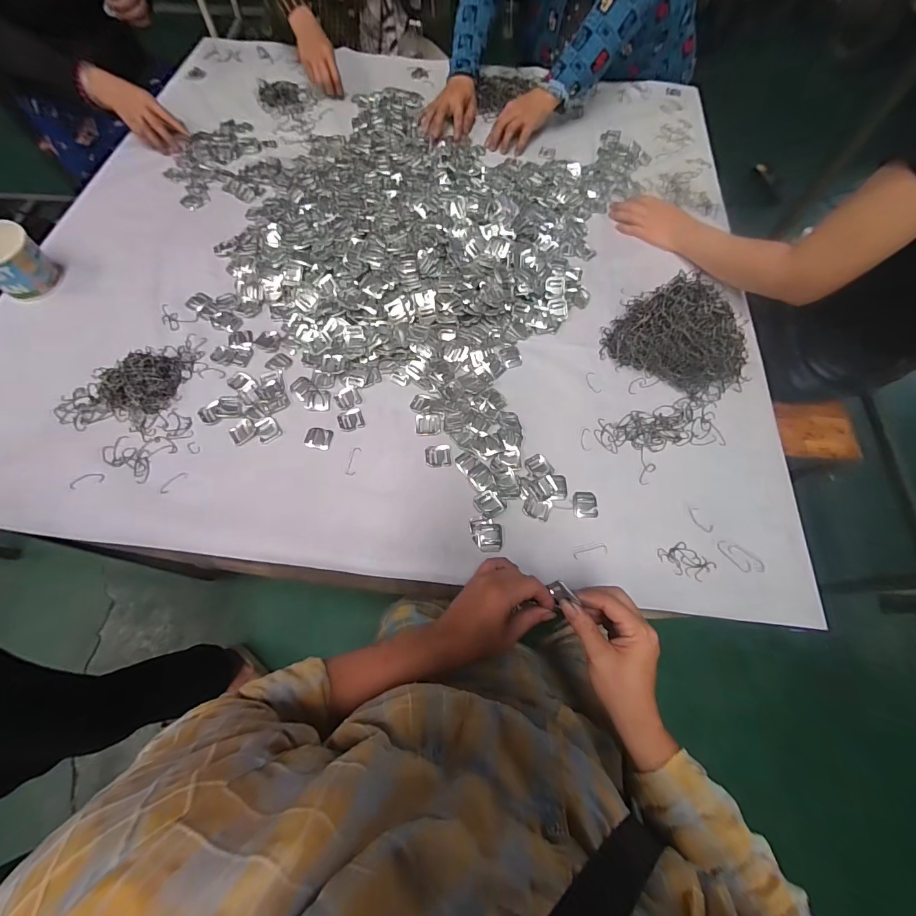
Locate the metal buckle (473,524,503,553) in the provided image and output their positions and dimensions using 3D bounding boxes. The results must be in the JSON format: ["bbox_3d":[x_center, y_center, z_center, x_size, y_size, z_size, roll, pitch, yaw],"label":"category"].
[{"bbox_3d":[0.038,0.101,0.501,0.035,0.004,0.034,-1,66,-3],"label":"metal buckle"}]

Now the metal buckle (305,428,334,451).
[{"bbox_3d":[-0.194,-0.028,0.554,0.036,0.004,0.030,13,66,3],"label":"metal buckle"}]

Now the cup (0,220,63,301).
[{"bbox_3d":[-0.688,-0.302,0.611,0.088,0.071,0.090,39,70,14],"label":"cup"}]

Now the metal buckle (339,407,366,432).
[{"bbox_3d":[-0.153,-0.055,0.566,0.034,0.004,0.033,-18,68,-10],"label":"metal buckle"}]

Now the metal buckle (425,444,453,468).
[{"bbox_3d":[-0.027,-0.003,0.549,0.036,0.004,0.031,-2,66,-3],"label":"metal buckle"}]

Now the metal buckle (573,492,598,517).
[{"bbox_3d":[0.169,0.062,0.529,0.031,0.006,0.035,2,66,-1],"label":"metal buckle"}]

